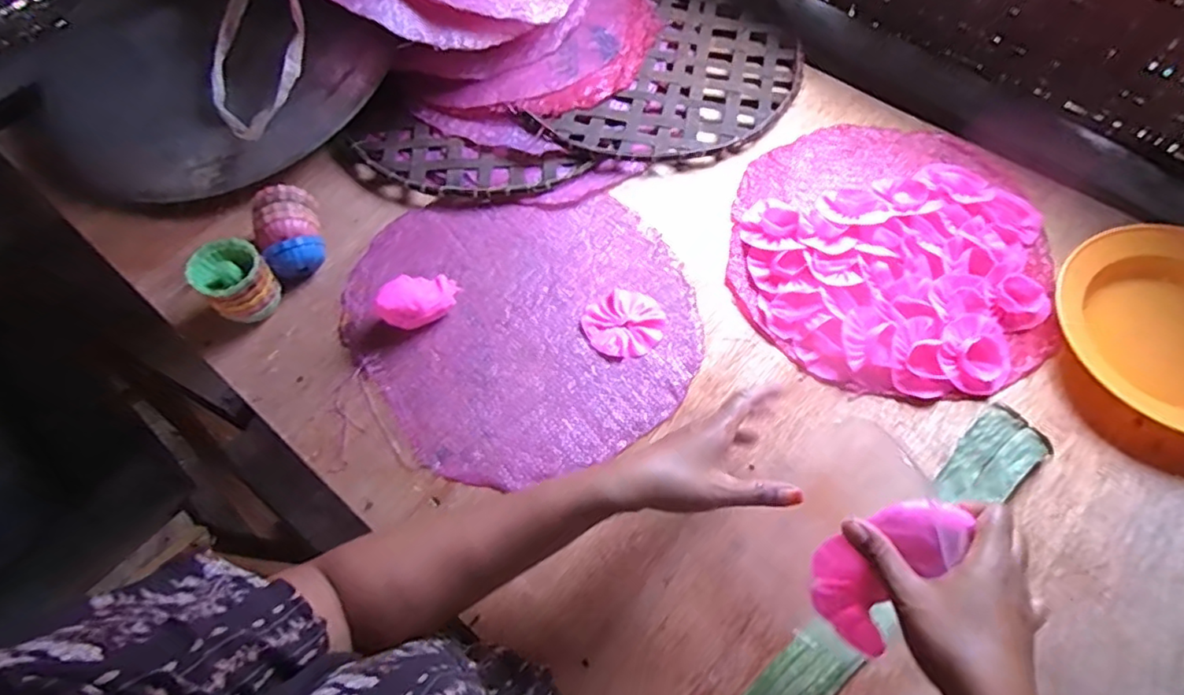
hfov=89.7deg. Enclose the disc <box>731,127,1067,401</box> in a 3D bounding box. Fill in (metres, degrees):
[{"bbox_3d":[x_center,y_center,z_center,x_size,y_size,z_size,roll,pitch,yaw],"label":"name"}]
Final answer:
[{"bbox_3d":[0.313,-0.112,0.621,0.314,0.022,0.333,-1,65,1],"label":"disc"}]

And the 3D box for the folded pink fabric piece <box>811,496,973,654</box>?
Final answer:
[{"bbox_3d":[0.192,0.145,0.393,0.064,0.020,0.112,41,112,18],"label":"folded pink fabric piece"}]

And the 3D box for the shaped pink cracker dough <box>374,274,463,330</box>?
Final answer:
[{"bbox_3d":[-0.173,-0.049,0.591,0.080,0.054,0.051,-23,66,-9],"label":"shaped pink cracker dough"}]

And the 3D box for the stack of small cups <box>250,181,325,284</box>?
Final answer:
[{"bbox_3d":[-0.315,-0.116,0.624,0.060,0.064,0.091,-17,66,-6],"label":"stack of small cups"}]

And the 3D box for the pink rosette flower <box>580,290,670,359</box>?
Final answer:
[{"bbox_3d":[0.034,-0.025,0.599,0.079,0.007,0.072,-36,69,-14],"label":"pink rosette flower"}]

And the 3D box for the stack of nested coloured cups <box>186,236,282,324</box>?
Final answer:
[{"bbox_3d":[-0.347,-0.063,0.592,0.061,0.069,0.064,-40,70,-16],"label":"stack of nested coloured cups"}]

